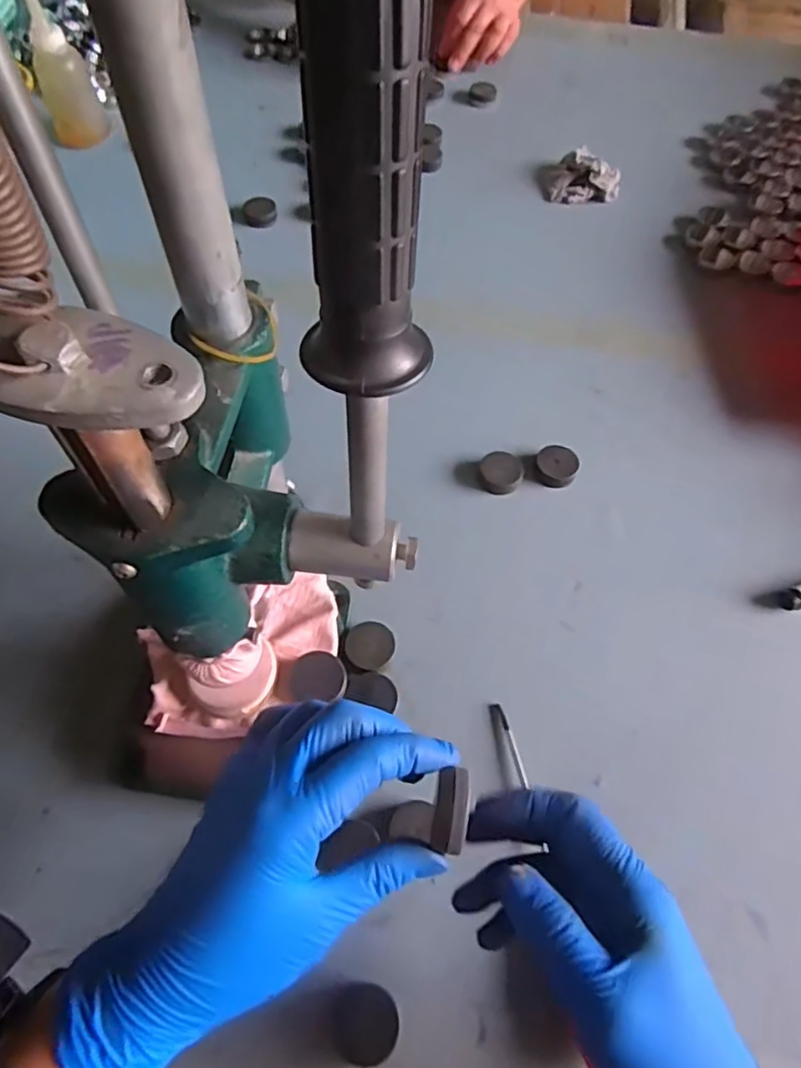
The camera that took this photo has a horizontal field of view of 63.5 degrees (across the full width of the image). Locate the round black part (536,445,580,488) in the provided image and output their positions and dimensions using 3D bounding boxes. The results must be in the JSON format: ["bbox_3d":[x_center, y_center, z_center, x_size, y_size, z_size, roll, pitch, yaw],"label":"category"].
[{"bbox_3d":[0.122,-0.053,0.506,0.032,0.014,0.032,1,59,-2],"label":"round black part"}]

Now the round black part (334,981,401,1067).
[{"bbox_3d":[-0.017,0.247,0.326,0.031,0.011,0.033,1,59,-2],"label":"round black part"}]

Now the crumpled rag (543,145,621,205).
[{"bbox_3d":[0.192,-0.380,0.692,0.076,0.034,0.052,-7,60,-7],"label":"crumpled rag"}]

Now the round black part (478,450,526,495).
[{"bbox_3d":[0.078,-0.047,0.500,0.033,0.012,0.031,1,59,-2],"label":"round black part"}]

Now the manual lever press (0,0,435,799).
[{"bbox_3d":[-0.081,-0.030,0.262,0.140,0.393,0.118,-18,63,-12],"label":"manual lever press"}]

